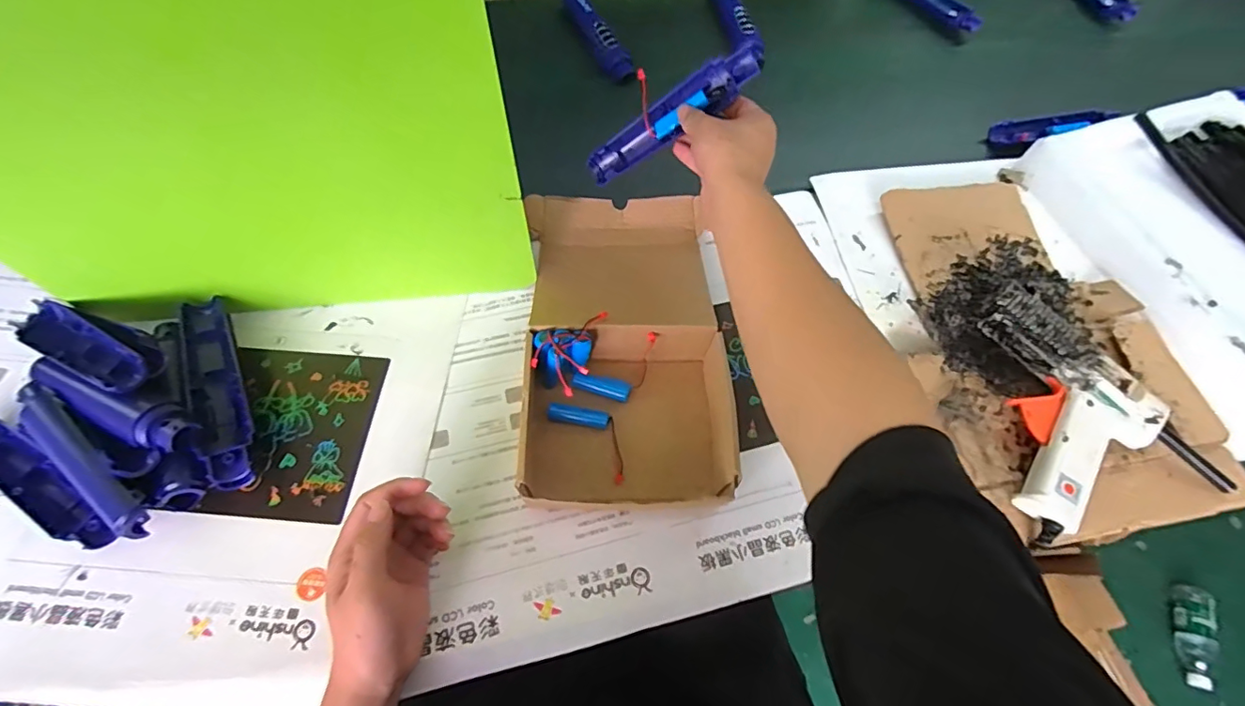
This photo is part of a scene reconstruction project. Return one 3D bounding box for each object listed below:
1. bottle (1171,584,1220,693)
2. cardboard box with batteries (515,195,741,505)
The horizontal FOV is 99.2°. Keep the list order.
[{"bbox_3d":[1.113,0.552,1.029,0.050,0.053,0.186,19,65,7],"label":"bottle"},{"bbox_3d":[-0.001,-0.024,0.473,0.171,0.058,0.300,-2,64,-3],"label":"cardboard box with batteries"}]

